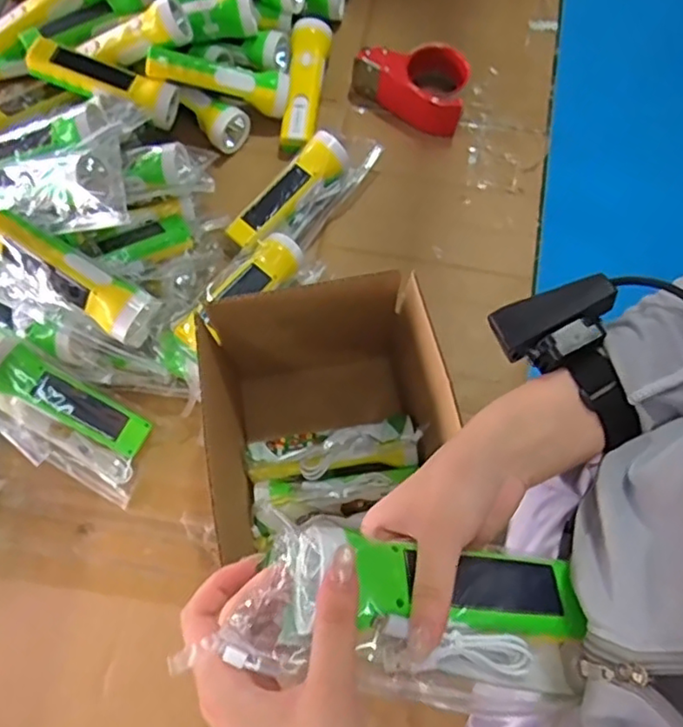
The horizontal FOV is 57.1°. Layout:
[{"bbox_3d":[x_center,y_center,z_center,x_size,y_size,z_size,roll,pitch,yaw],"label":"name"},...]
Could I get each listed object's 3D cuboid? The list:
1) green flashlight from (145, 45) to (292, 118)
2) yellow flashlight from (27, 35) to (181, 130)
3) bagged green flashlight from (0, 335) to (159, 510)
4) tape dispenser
[{"bbox_3d":[-0.147,-0.342,0.762,0.168,0.042,0.044,10,71,-14],"label":"green flashlight"},{"bbox_3d":[-0.276,-0.329,0.744,0.157,0.050,0.062,19,73,-6],"label":"yellow flashlight"},{"bbox_3d":[-0.287,0.052,0.638,0.203,0.034,0.095,41,75,-15],"label":"bagged green flashlight"},{"bbox_3d":[0.092,-0.356,0.794,0.149,0.067,0.079,29,75,10],"label":"tape dispenser"}]

